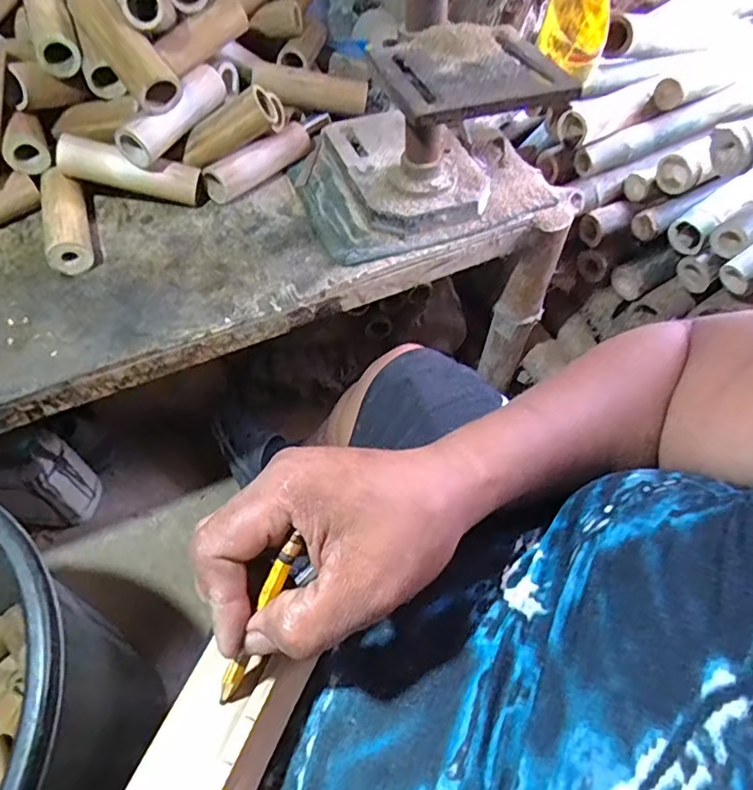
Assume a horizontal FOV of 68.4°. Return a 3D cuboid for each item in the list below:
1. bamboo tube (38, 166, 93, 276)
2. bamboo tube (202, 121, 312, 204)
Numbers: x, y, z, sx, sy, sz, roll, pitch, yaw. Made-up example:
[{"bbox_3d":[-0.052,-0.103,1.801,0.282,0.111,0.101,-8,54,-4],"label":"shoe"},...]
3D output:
[{"bbox_3d":[-0.413,-0.234,0.736,0.055,0.045,0.168,-18,57,-13],"label":"bamboo tube"},{"bbox_3d":[-0.170,-0.352,0.823,0.040,0.054,0.186,39,63,24],"label":"bamboo tube"}]

